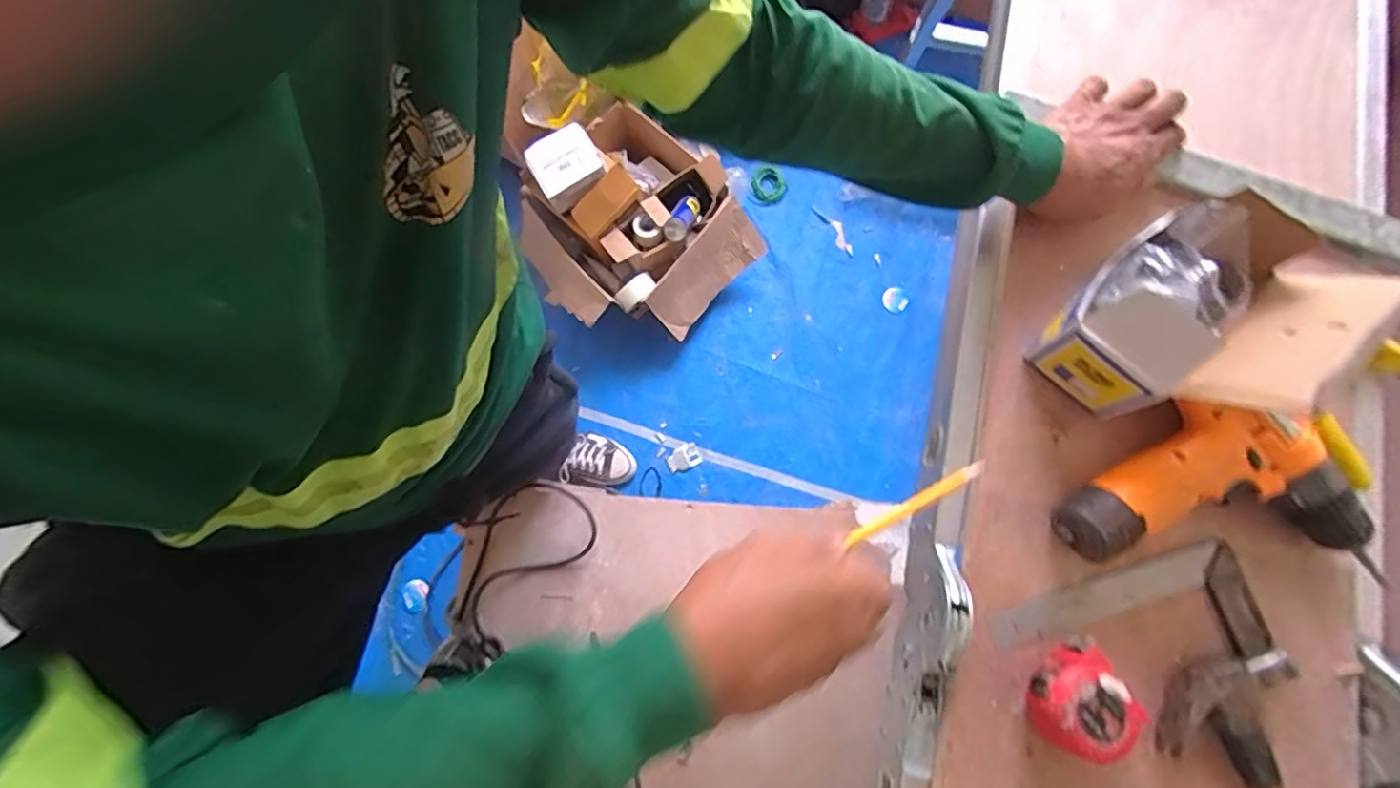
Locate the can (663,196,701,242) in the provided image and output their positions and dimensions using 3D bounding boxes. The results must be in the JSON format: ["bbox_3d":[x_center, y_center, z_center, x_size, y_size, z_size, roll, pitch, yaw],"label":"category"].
[{"bbox_3d":[-0.042,-0.401,1.346,0.055,0.055,0.151,19,45,5],"label":"can"}]

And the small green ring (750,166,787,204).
[{"bbox_3d":[0.182,-0.568,1.606,0.093,0.022,0.101,0,89,1],"label":"small green ring"}]

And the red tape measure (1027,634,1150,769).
[{"bbox_3d":[0.266,0.217,0.412,0.063,0.046,0.069,-26,79,-5],"label":"red tape measure"}]

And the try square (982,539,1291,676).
[{"bbox_3d":[0.323,0.178,0.437,0.196,0.021,0.086,-17,78,-3],"label":"try square"}]

